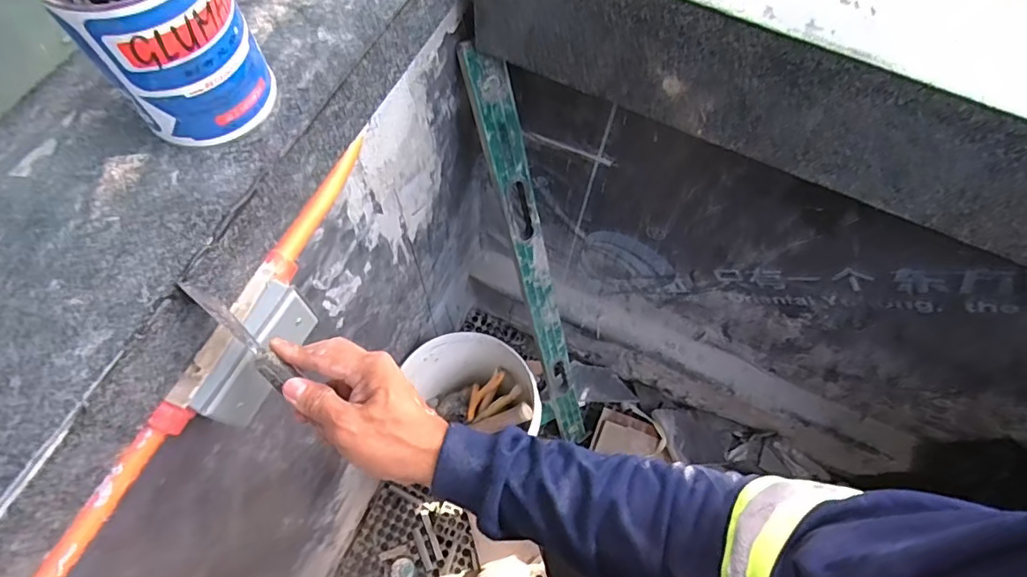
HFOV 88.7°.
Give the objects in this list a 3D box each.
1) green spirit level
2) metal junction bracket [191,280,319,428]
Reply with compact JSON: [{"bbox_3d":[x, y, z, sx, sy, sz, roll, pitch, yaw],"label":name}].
[{"bbox_3d":[0.051,0.016,0.969,0.060,0.916,0.020,-28,43,-13],"label":"green spirit level"},{"bbox_3d":[-0.213,0.056,0.443,0.025,0.067,0.115,21,68,6],"label":"metal junction bracket"}]

